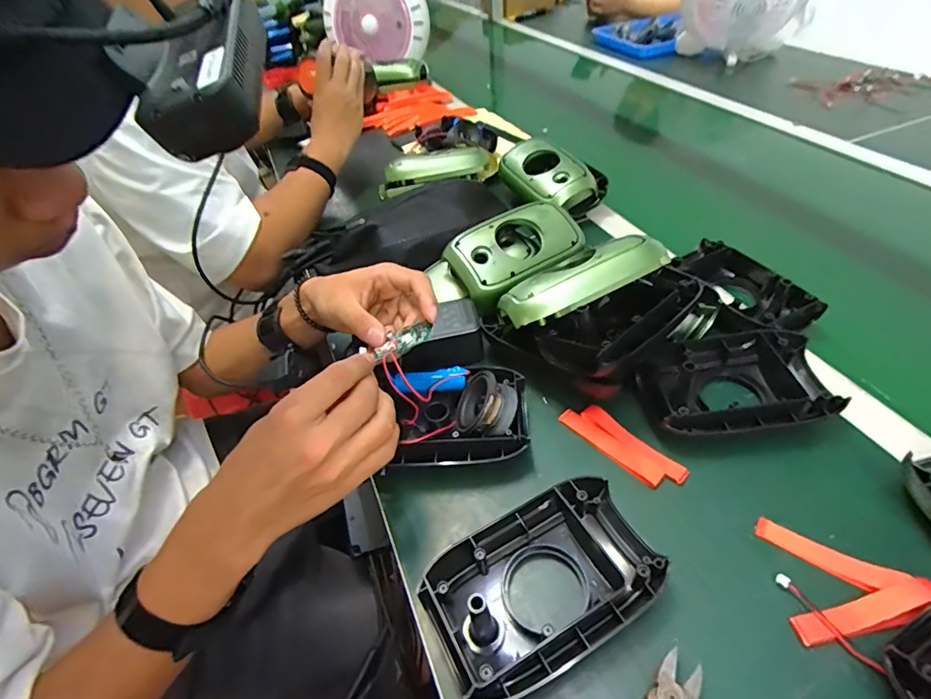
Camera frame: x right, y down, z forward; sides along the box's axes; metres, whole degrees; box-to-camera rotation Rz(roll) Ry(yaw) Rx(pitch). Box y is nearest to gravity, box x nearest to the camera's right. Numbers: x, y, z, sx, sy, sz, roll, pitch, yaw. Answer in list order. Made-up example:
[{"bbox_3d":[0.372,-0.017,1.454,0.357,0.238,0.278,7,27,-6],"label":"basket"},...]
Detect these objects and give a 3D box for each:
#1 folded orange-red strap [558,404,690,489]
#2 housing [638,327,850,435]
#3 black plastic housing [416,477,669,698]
[{"bbox_3d":[0.135,0.082,0.419,0.034,0.007,0.110,-34,51,-25],"label":"folded orange-red strap"},{"bbox_3d":[0.239,0.032,0.434,0.160,0.036,0.102,-6,45,1],"label":"housing"},{"bbox_3d":[0.053,0.159,0.329,0.154,0.033,0.099,-25,48,-17],"label":"black plastic housing"}]

